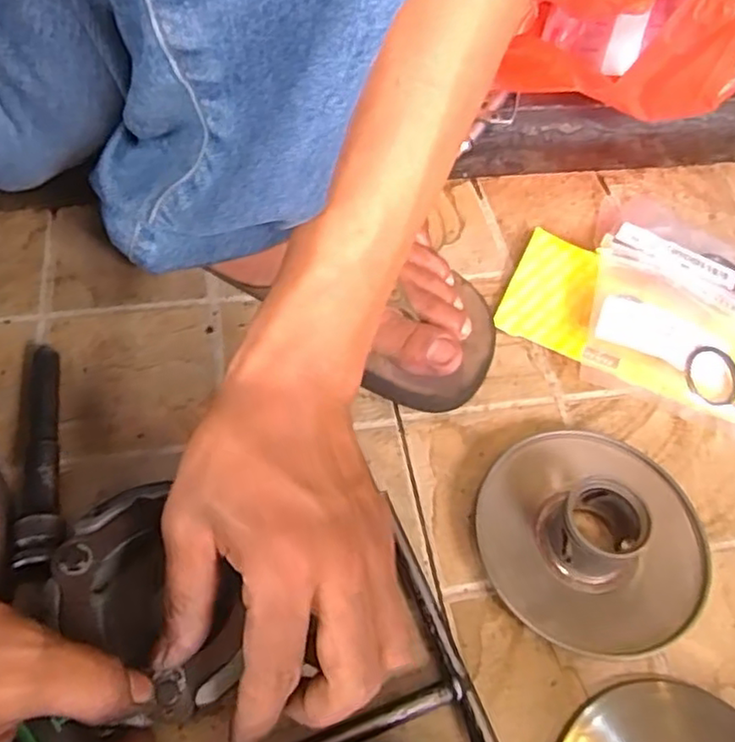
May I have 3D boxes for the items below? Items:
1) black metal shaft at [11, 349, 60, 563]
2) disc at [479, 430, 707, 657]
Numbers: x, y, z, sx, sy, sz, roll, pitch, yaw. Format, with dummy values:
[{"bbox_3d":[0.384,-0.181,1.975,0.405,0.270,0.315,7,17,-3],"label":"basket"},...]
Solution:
[{"bbox_3d":[-0.168,0.039,0.350,0.018,0.022,0.130,-9,58,-11],"label":"black metal shaft"},{"bbox_3d":[0.115,0.080,0.341,0.113,0.036,0.112,2,56,-4],"label":"disc"}]

